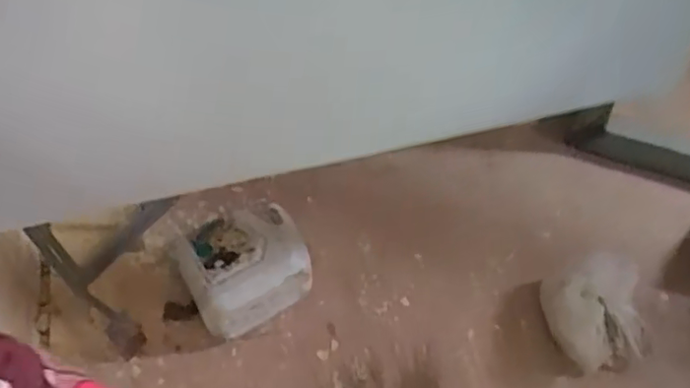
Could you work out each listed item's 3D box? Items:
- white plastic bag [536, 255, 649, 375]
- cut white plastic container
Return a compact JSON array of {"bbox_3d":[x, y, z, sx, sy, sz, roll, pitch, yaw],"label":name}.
[{"bbox_3d":[0.317,0.155,0.749,0.118,0.081,0.117,-13,49,-10],"label":"white plastic bag"},{"bbox_3d":[-0.130,0.097,0.792,0.167,0.104,0.135,-27,53,-21],"label":"cut white plastic container"}]

